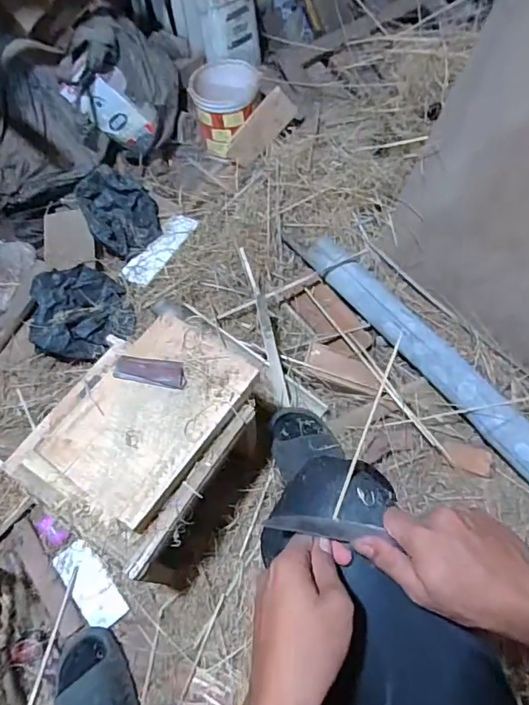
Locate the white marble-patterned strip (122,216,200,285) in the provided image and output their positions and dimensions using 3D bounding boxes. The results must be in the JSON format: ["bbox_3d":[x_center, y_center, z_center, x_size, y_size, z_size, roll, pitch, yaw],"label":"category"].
[{"bbox_3d":[-0.258,-0.257,1.173,0.078,0.014,0.220,30,69,17],"label":"white marble-patterned strip"}]

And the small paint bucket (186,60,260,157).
[{"bbox_3d":[-0.102,-0.651,1.287,0.174,0.173,0.179,-1,64,3],"label":"small paint bucket"}]

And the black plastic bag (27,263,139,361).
[{"bbox_3d":[-0.421,-0.090,1.070,0.222,0.076,0.212,-28,65,-10],"label":"black plastic bag"}]

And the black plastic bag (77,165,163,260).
[{"bbox_3d":[-0.360,-0.359,1.180,0.170,0.084,0.211,-25,65,-9],"label":"black plastic bag"}]

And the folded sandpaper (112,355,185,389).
[{"bbox_3d":[-0.174,0.028,0.725,0.109,0.011,0.042,8,64,7],"label":"folded sandpaper"}]

